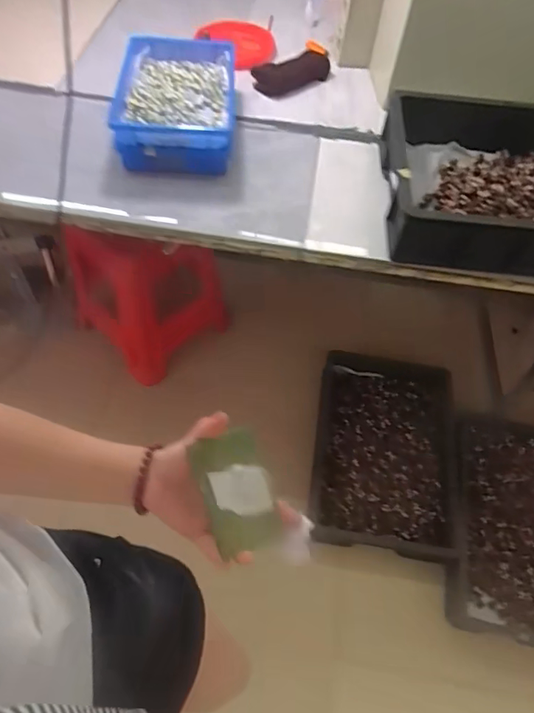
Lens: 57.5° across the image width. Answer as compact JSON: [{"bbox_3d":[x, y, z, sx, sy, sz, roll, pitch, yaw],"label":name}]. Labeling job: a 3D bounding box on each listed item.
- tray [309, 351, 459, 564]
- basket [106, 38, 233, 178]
[{"bbox_3d":[0.370,0.280,1.502,0.419,0.102,0.603,9,56,1],"label":"tray"},{"bbox_3d":[-0.194,-0.538,1.032,0.238,0.115,0.342,0,57,-4],"label":"basket"}]

